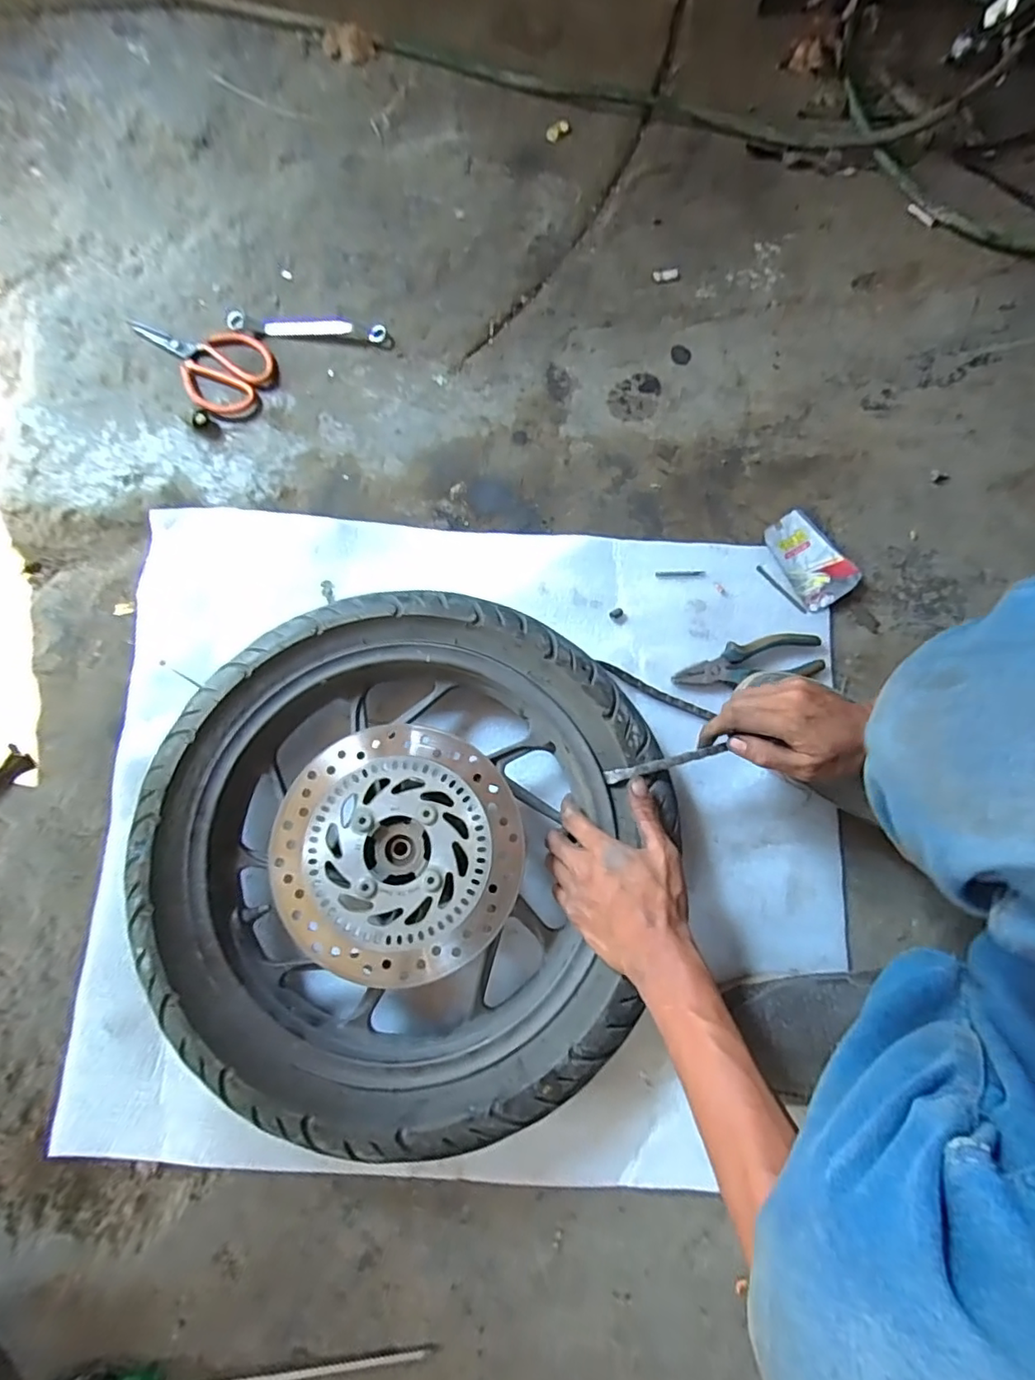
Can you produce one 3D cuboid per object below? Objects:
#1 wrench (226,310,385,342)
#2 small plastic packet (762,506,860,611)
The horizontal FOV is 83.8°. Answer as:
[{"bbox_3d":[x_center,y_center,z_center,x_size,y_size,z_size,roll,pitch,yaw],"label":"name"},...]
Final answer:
[{"bbox_3d":[-0.256,-0.441,0.702,0.192,0.008,0.026,6,79,1],"label":"wrench"},{"bbox_3d":[0.325,-0.147,0.645,0.071,0.009,0.108,-33,81,-6],"label":"small plastic packet"}]

